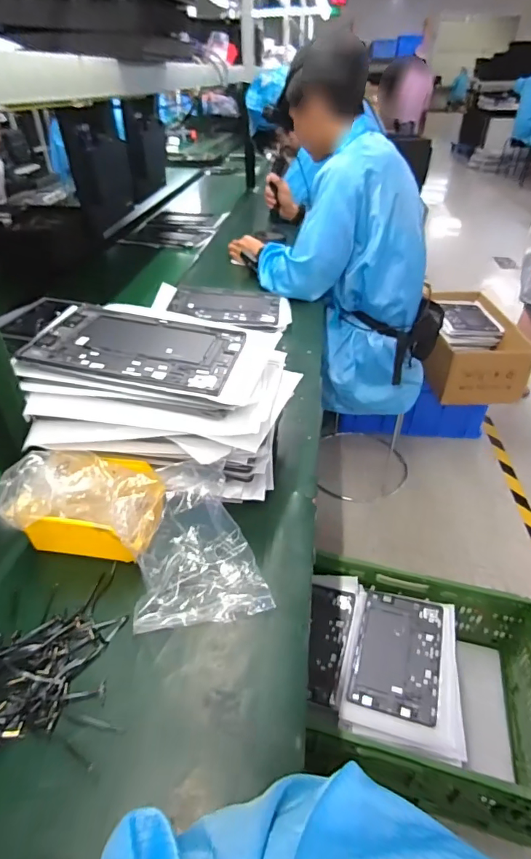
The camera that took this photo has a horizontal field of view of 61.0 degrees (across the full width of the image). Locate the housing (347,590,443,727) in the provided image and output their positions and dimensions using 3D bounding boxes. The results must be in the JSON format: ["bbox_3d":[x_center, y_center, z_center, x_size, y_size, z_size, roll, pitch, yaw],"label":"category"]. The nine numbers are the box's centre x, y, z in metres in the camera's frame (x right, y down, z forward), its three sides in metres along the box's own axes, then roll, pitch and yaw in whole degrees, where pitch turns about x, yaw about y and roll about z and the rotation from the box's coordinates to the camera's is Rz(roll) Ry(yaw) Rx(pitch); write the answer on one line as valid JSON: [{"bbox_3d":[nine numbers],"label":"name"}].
[{"bbox_3d":[0.282,0.468,0.957,0.165,0.008,0.256,7,38,20],"label":"housing"}]

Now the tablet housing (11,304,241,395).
[{"bbox_3d":[-0.164,-0.115,0.605,0.251,0.010,0.176,9,38,4],"label":"tablet housing"}]

